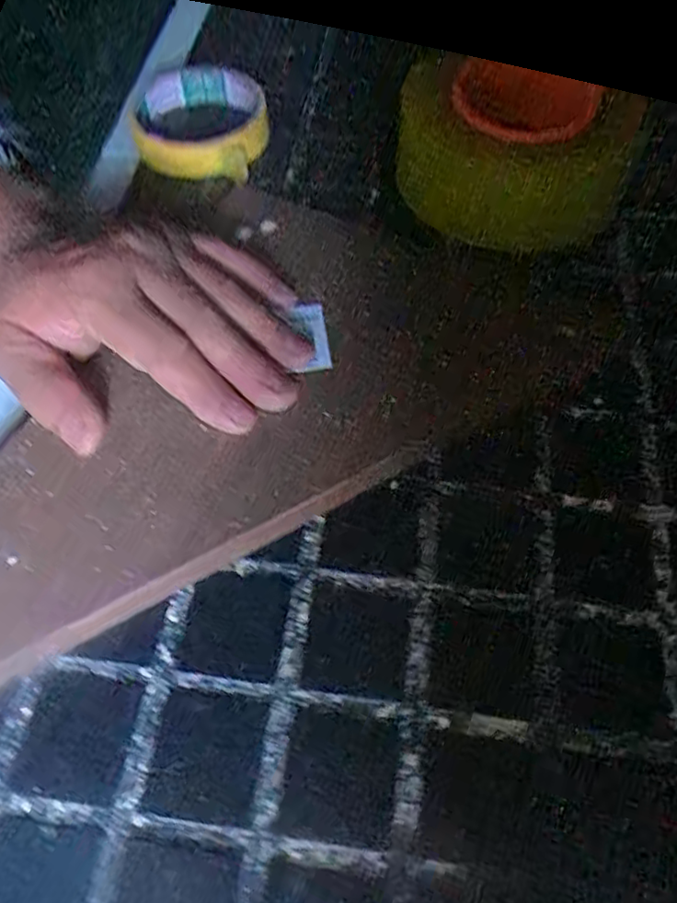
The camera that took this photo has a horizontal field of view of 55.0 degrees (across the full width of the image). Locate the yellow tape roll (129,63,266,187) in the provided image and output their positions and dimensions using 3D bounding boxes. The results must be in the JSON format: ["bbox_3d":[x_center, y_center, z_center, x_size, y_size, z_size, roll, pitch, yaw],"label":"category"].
[{"bbox_3d":[-0.085,-0.211,0.418,0.079,0.030,0.092,12,60,7],"label":"yellow tape roll"}]

